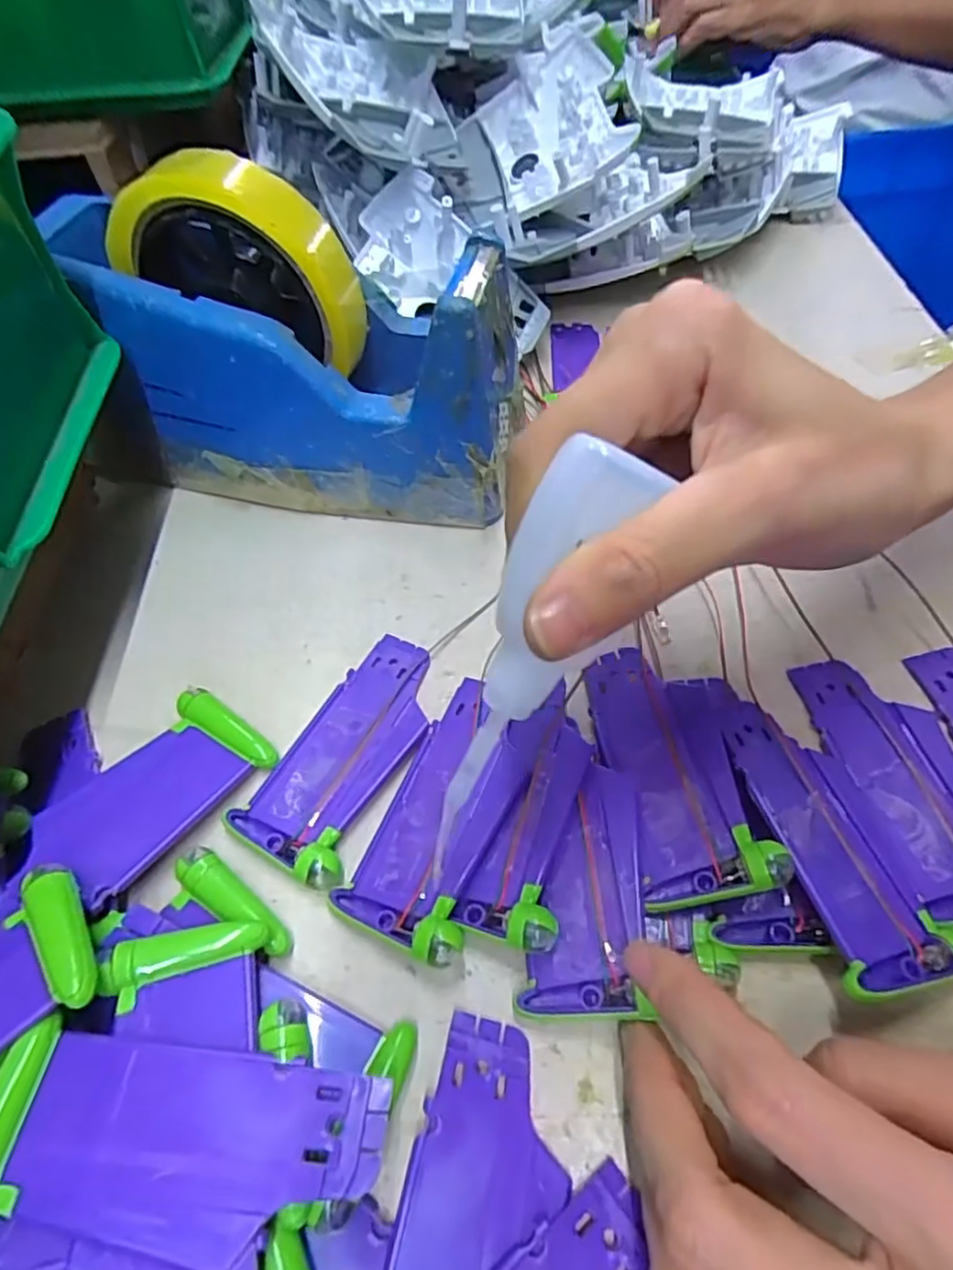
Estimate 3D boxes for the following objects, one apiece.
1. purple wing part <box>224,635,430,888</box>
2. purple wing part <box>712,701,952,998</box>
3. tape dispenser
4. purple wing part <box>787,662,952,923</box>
[{"bbox_3d":[-0.042,0.038,0.229,0.040,0.008,0.088,25,60,19],"label":"purple wing part"},{"bbox_3d":[0.106,0.057,0.198,0.039,0.006,0.087,2,49,-18],"label":"purple wing part"},{"bbox_3d":[-0.066,-0.115,0.271,0.165,0.117,0.070,7,56,8],"label":"tape dispenser"},{"bbox_3d":[0.139,0.045,0.213,0.040,0.007,0.087,-8,55,-3],"label":"purple wing part"}]

